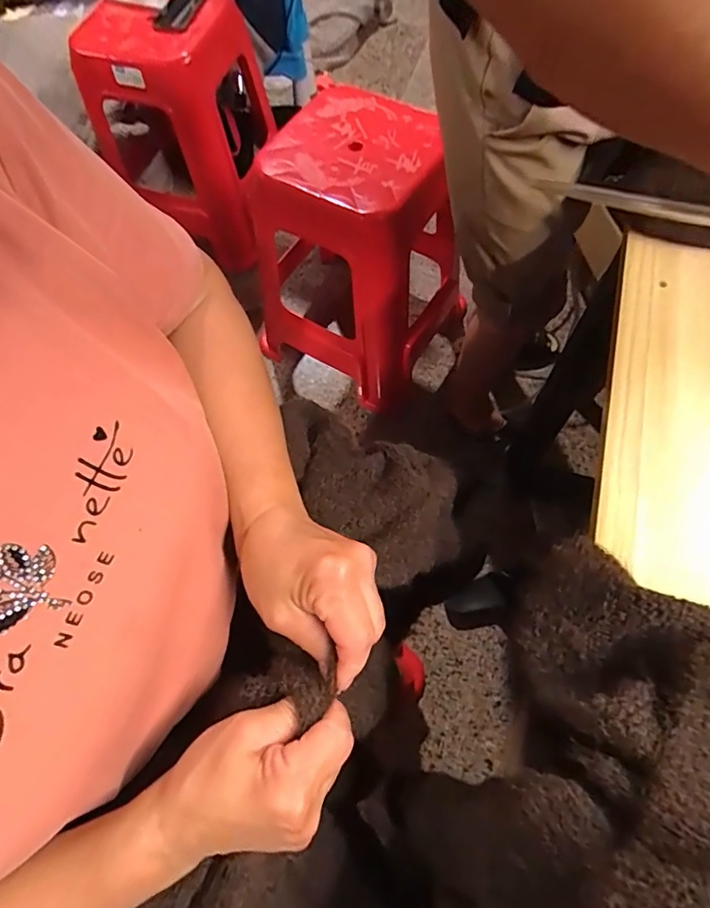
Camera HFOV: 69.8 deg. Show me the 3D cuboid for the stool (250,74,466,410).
[{"bbox_3d":[0.022,-0.438,1.098,0.348,0.434,0.379,32,70,16],"label":"stool"}]

